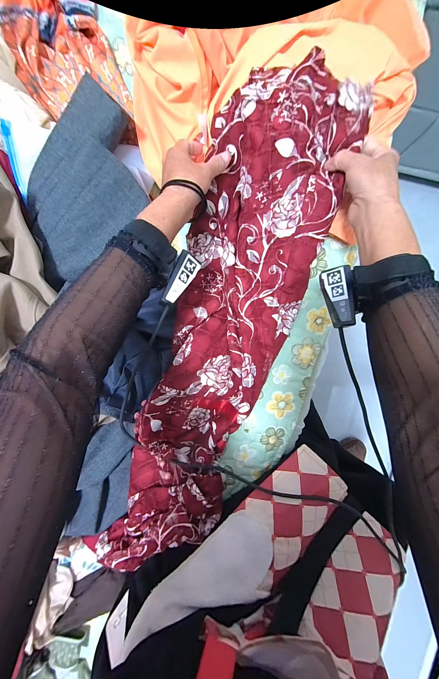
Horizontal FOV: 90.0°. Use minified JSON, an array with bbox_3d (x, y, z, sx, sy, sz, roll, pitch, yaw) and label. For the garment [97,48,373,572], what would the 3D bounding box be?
[{"bbox_3d":[0.002,-0.006,0.334,0.182,0.078,0.721,19,95,3],"label":"garment"}]

